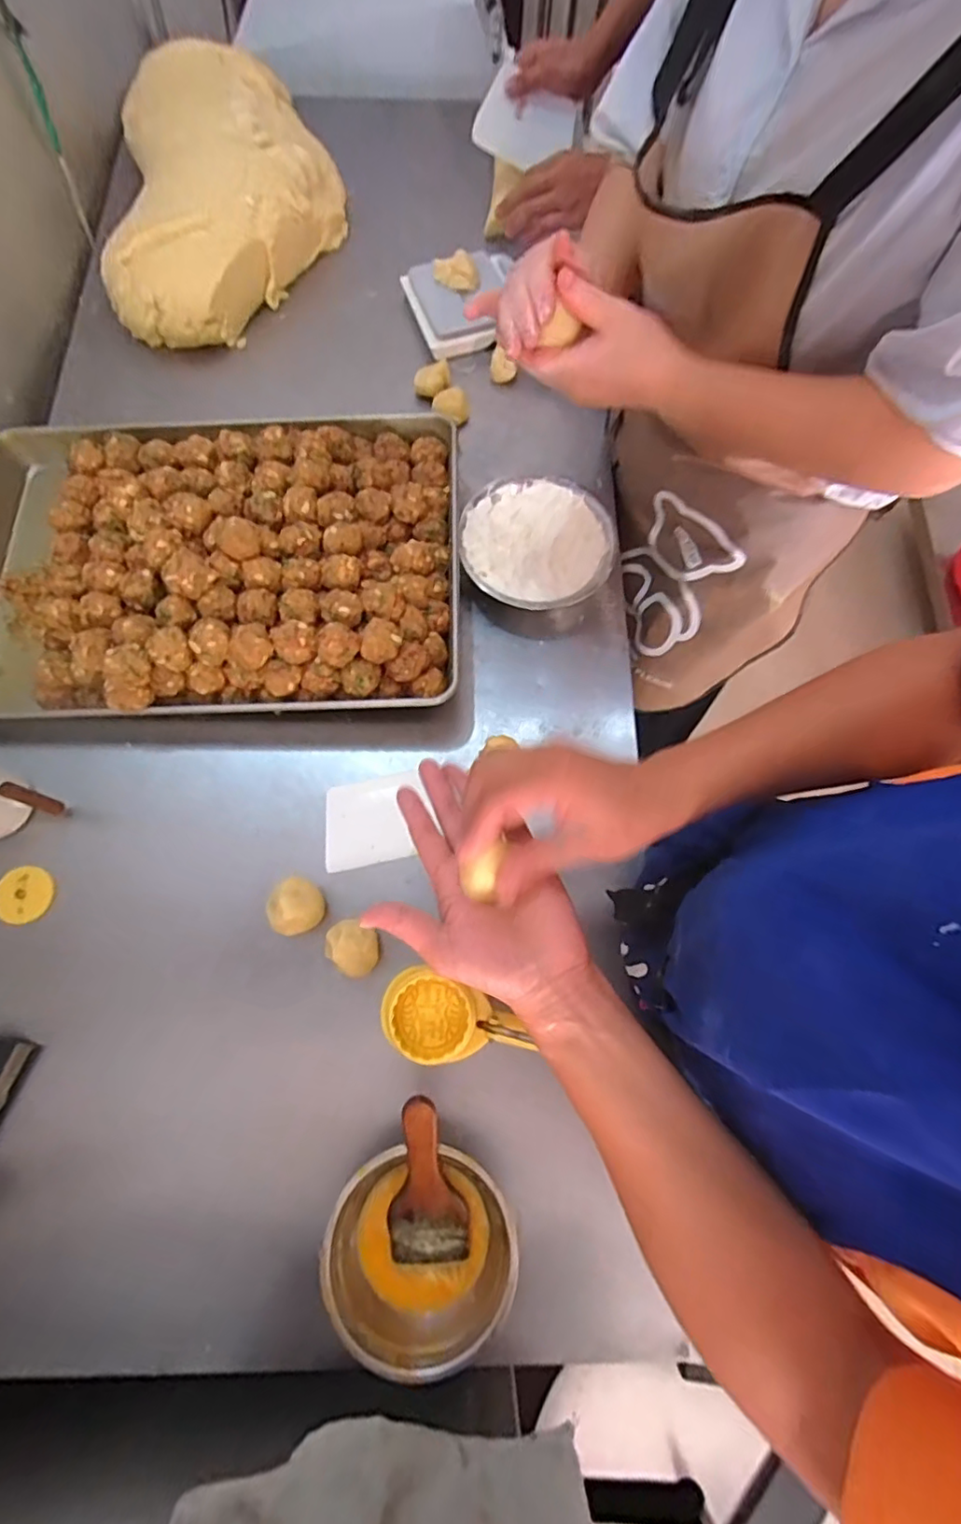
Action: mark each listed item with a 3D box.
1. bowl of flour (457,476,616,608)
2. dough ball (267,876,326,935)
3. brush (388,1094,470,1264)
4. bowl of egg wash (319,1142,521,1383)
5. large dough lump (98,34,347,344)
[{"bbox_3d":[0.070,-0.268,0.743,0.184,0.058,0.176,0,73,-1],"label":"bowl of flour"},{"bbox_3d":[-0.193,0.152,0.609,0.052,0.050,0.058,34,76,9],"label":"dough ball"},{"bbox_3d":[-0.049,0.378,0.527,0.069,0.012,0.153,-4,93,-2],"label":"brush"},{"bbox_3d":[-0.052,0.437,0.530,0.163,0.062,0.162,0,73,-1],"label":"bowl of egg wash"},{"bbox_3d":[-0.376,-0.834,0.862,0.315,0.127,0.441,-1,73,-1],"label":"large dough lump"}]

